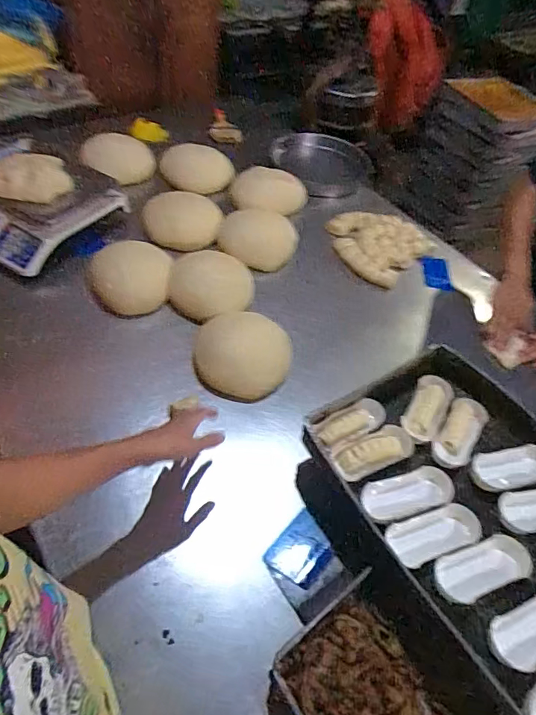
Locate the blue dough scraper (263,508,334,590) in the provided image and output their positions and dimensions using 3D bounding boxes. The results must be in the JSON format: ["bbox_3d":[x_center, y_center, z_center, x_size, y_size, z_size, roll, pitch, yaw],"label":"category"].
[{"bbox_3d":[0.056,0.313,0.754,0.087,0.013,0.101,35,57,22],"label":"blue dough scraper"}]

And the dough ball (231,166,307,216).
[{"bbox_3d":[0.004,-0.504,1.407,0.223,0.075,0.195,7,50,-4],"label":"dough ball"}]

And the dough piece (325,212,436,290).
[{"bbox_3d":[0.307,-0.316,1.280,0.251,0.050,0.279,-21,56,-20],"label":"dough piece"}]

